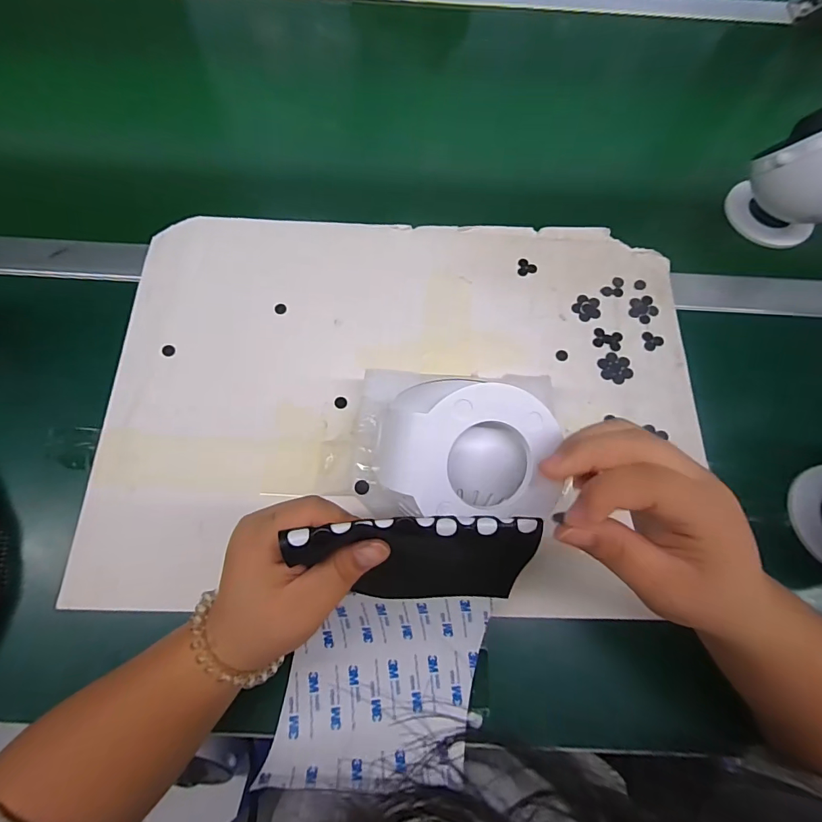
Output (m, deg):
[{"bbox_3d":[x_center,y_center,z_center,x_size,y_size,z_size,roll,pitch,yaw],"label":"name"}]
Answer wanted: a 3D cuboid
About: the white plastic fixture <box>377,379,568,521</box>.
[{"bbox_3d":[0.029,0.020,0.245,0.093,0.047,0.070,1,90,-8],"label":"white plastic fixture"}]

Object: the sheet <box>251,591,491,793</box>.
[{"bbox_3d":[-0.021,0.181,0.283,0.124,0.023,0.135,9,88,3],"label":"sheet"}]

